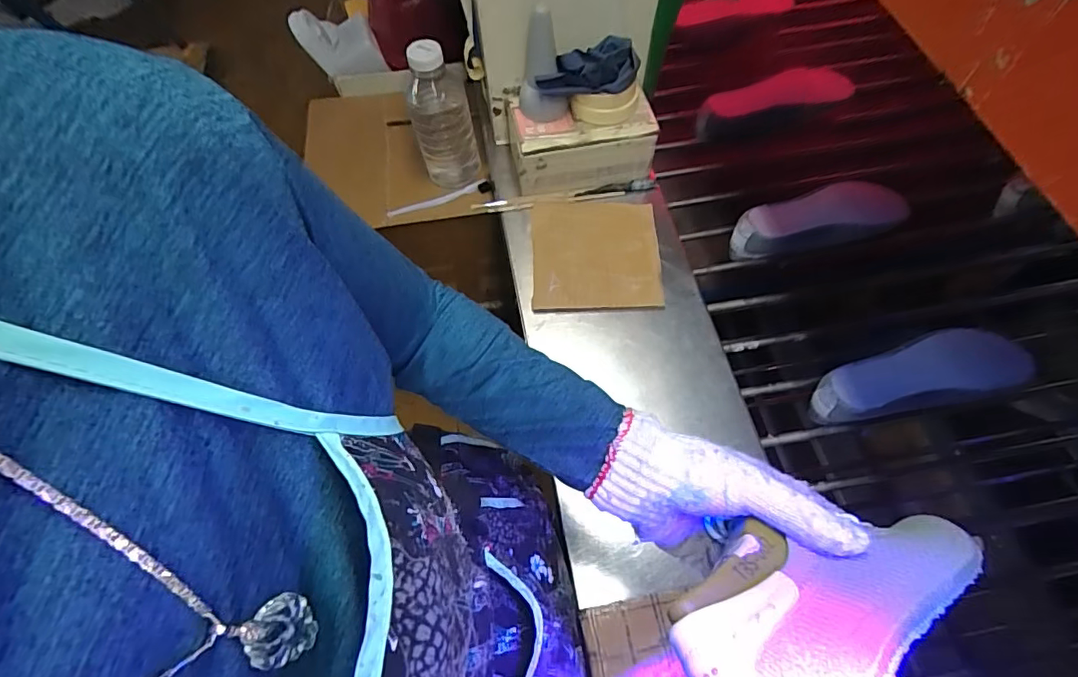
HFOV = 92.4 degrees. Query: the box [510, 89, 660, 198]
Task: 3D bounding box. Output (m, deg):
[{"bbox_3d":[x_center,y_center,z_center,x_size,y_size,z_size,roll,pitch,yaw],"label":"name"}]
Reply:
[{"bbox_3d":[0.060,-0.283,0.751,0.202,0.088,0.115,-4,61,-2],"label":"box"}]

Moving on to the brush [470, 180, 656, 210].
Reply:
[{"bbox_3d":[0.039,-0.214,0.758,0.271,0.012,0.019,-8,61,-4],"label":"brush"}]

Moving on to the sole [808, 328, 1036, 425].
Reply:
[{"bbox_3d":[0.462,0.043,0.633,0.253,0.030,0.076,-11,73,-1],"label":"sole"}]

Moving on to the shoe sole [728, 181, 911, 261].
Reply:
[{"bbox_3d":[0.406,-0.170,0.756,0.252,0.049,0.094,-16,70,-7],"label":"shoe sole"}]

